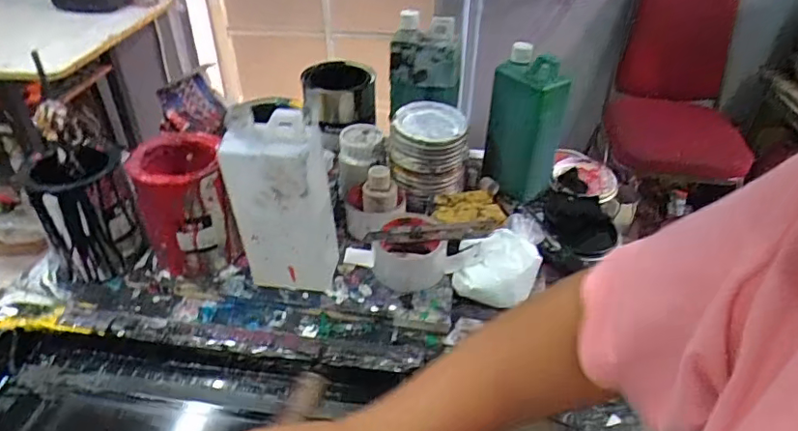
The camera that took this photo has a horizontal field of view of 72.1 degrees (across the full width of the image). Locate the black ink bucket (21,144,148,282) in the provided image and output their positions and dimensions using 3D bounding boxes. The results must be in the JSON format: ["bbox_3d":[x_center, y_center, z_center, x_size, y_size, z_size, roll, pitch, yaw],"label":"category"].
[{"bbox_3d":[-0.382,-0.005,0.673,0.095,0.136,0.095,1,38,-1],"label":"black ink bucket"}]

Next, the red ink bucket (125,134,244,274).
[{"bbox_3d":[-0.255,-0.014,0.670,0.102,0.138,0.107,-11,38,-14],"label":"red ink bucket"}]

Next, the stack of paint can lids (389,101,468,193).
[{"bbox_3d":[0.038,-0.094,0.754,0.103,0.082,0.096,1,38,0],"label":"stack of paint can lids"}]

